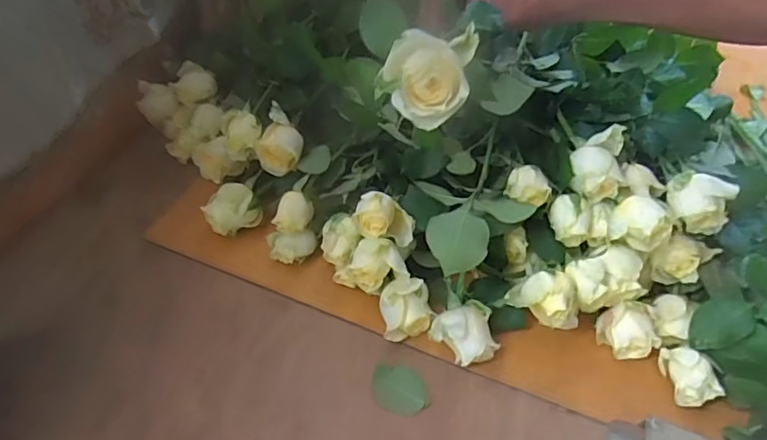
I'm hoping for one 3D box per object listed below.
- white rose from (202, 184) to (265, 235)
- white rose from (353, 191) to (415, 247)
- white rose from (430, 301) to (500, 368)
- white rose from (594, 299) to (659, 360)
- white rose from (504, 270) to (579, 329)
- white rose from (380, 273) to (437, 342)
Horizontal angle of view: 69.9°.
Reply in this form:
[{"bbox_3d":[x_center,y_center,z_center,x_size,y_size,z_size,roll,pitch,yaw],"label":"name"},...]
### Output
[{"bbox_3d":[-0.144,-0.007,0.535,0.043,0.041,0.052,37,55,25],"label":"white rose"},{"bbox_3d":[0.002,-0.001,0.477,0.052,0.039,0.037,9,48,3],"label":"white rose"},{"bbox_3d":[0.066,0.101,0.466,0.054,0.040,0.044,-23,54,-23],"label":"white rose"},{"bbox_3d":[0.215,0.099,0.484,0.038,0.041,0.040,3,48,-3],"label":"white rose"},{"bbox_3d":[0.134,0.066,0.458,0.057,0.042,0.036,25,51,17],"label":"white rose"},{"bbox_3d":[0.019,0.078,0.482,0.043,0.047,0.037,-9,49,-13],"label":"white rose"}]

